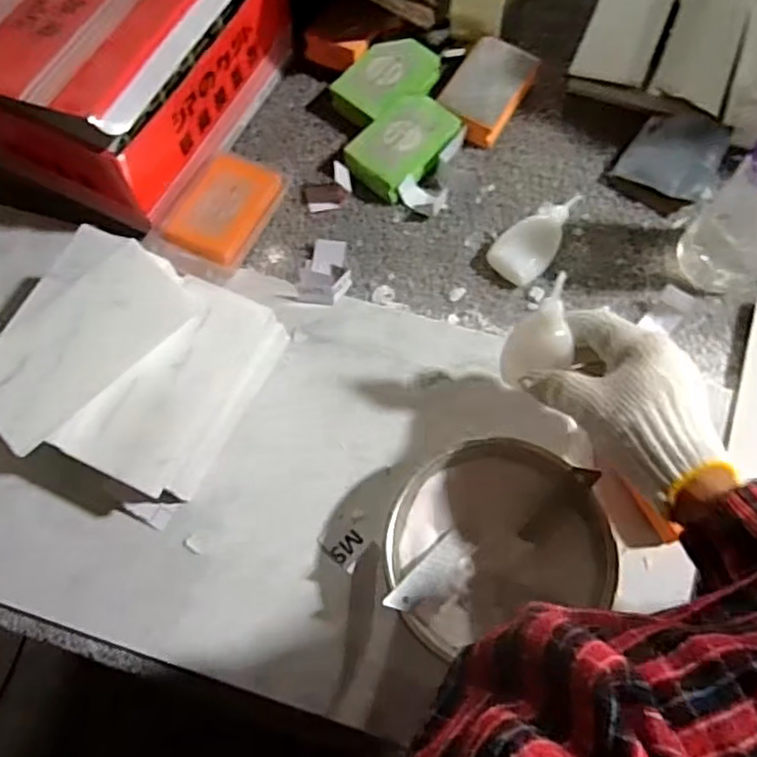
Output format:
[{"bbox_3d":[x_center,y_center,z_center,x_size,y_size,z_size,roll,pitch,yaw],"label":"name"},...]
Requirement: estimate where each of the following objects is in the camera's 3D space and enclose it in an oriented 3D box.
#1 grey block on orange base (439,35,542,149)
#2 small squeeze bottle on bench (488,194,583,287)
[{"bbox_3d":[0.102,-0.268,0.617,0.066,0.024,0.096,32,73,11],"label":"grey block on orange base"},{"bbox_3d":[0.140,-0.123,0.567,0.101,0.034,0.044,-43,75,-14],"label":"small squeeze bottle on bench"}]

